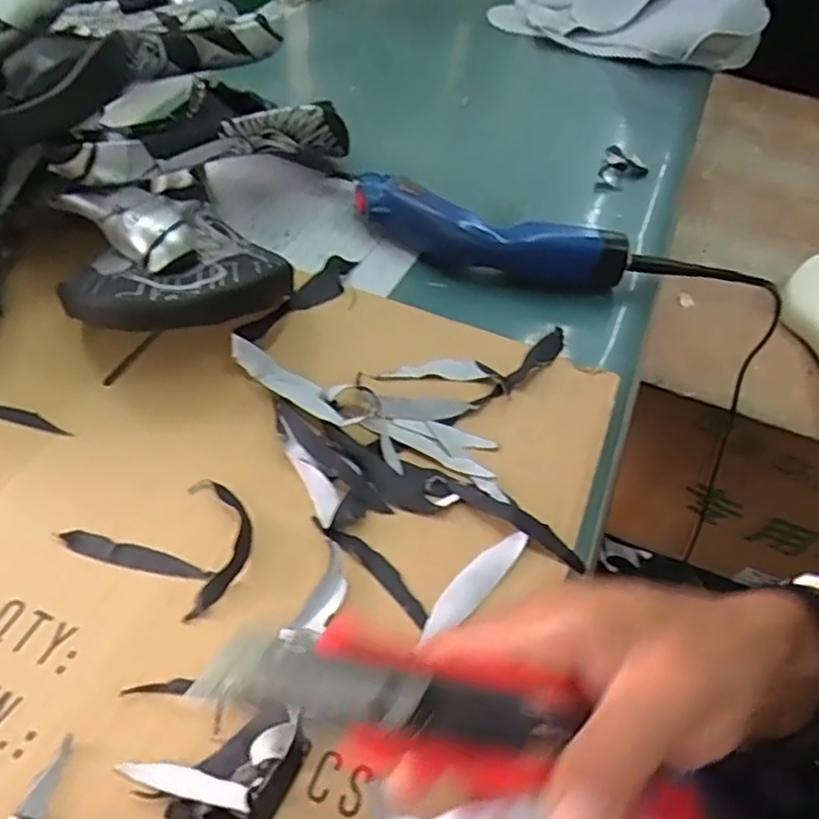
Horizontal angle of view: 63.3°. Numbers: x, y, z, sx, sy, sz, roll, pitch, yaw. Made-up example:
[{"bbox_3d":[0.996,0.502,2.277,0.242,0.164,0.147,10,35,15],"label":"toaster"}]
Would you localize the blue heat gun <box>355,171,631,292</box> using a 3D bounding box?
[{"bbox_3d":[0.057,-0.136,0.522,0.224,0.046,0.052,18,51,9],"label":"blue heat gun"}]

